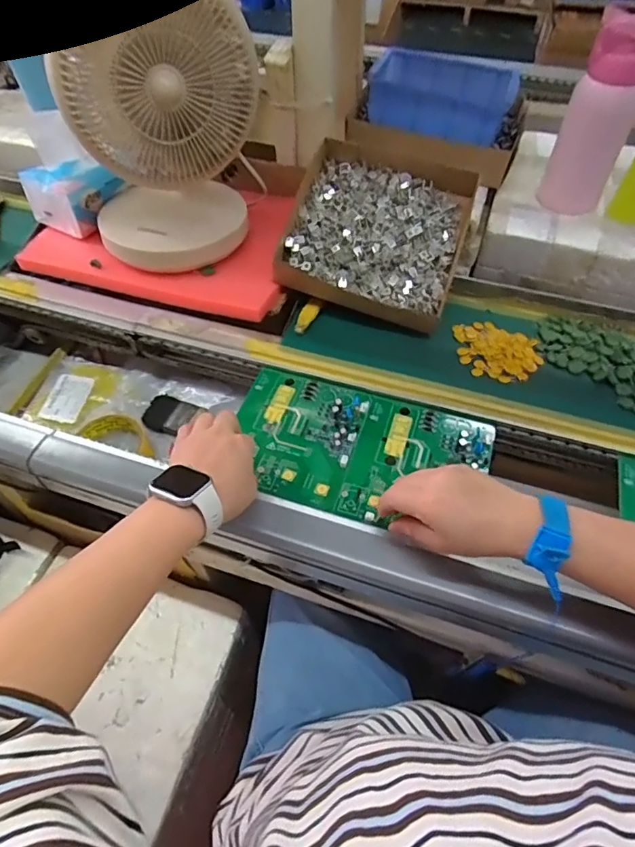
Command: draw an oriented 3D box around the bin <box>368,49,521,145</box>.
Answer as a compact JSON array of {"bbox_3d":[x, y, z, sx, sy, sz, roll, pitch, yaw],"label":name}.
[{"bbox_3d":[0.174,-0.465,0.708,0.193,0.051,0.121,12,56,6],"label":"bin"}]

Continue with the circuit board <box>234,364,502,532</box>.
[{"bbox_3d":[0.041,0.025,0.531,0.268,0.024,0.156,15,57,8],"label":"circuit board"}]

